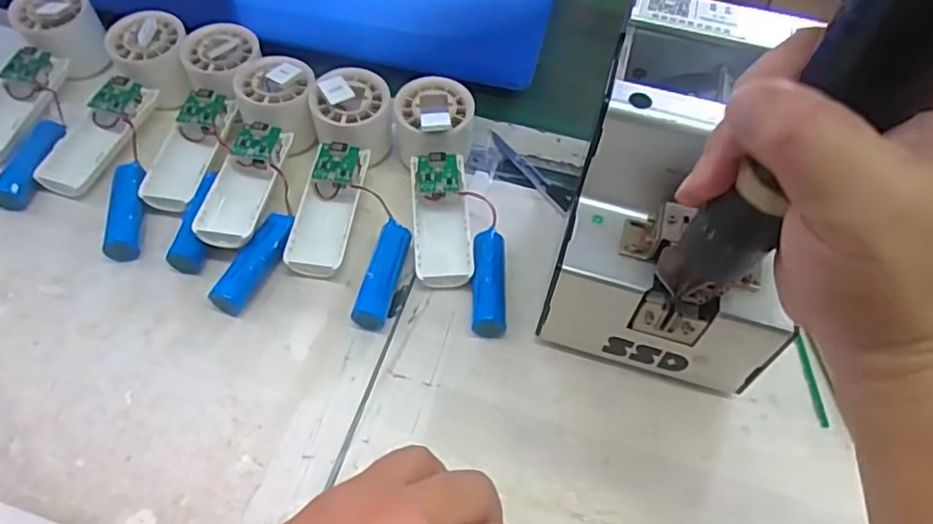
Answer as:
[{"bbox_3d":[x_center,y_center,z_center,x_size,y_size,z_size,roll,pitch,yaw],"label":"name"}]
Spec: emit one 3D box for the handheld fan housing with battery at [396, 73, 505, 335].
[{"bbox_3d":[-0.010,-0.044,0.411,0.061,0.055,0.190,-7,53,-10],"label":"handheld fan housing with battery"}]

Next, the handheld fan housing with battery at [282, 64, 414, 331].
[{"bbox_3d":[-0.083,-0.044,0.425,0.079,0.050,0.195,-4,69,-6],"label":"handheld fan housing with battery"}]

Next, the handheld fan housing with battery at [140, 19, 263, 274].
[{"bbox_3d":[-0.194,-0.087,0.438,0.055,0.041,0.201,2,69,-2],"label":"handheld fan housing with battery"}]

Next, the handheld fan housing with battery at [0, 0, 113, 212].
[{"bbox_3d":[-0.326,-0.131,0.447,0.084,0.055,0.179,11,52,4],"label":"handheld fan housing with battery"}]

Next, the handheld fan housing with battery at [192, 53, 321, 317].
[{"bbox_3d":[-0.144,-0.063,0.413,0.062,0.052,0.190,2,52,-3],"label":"handheld fan housing with battery"}]

